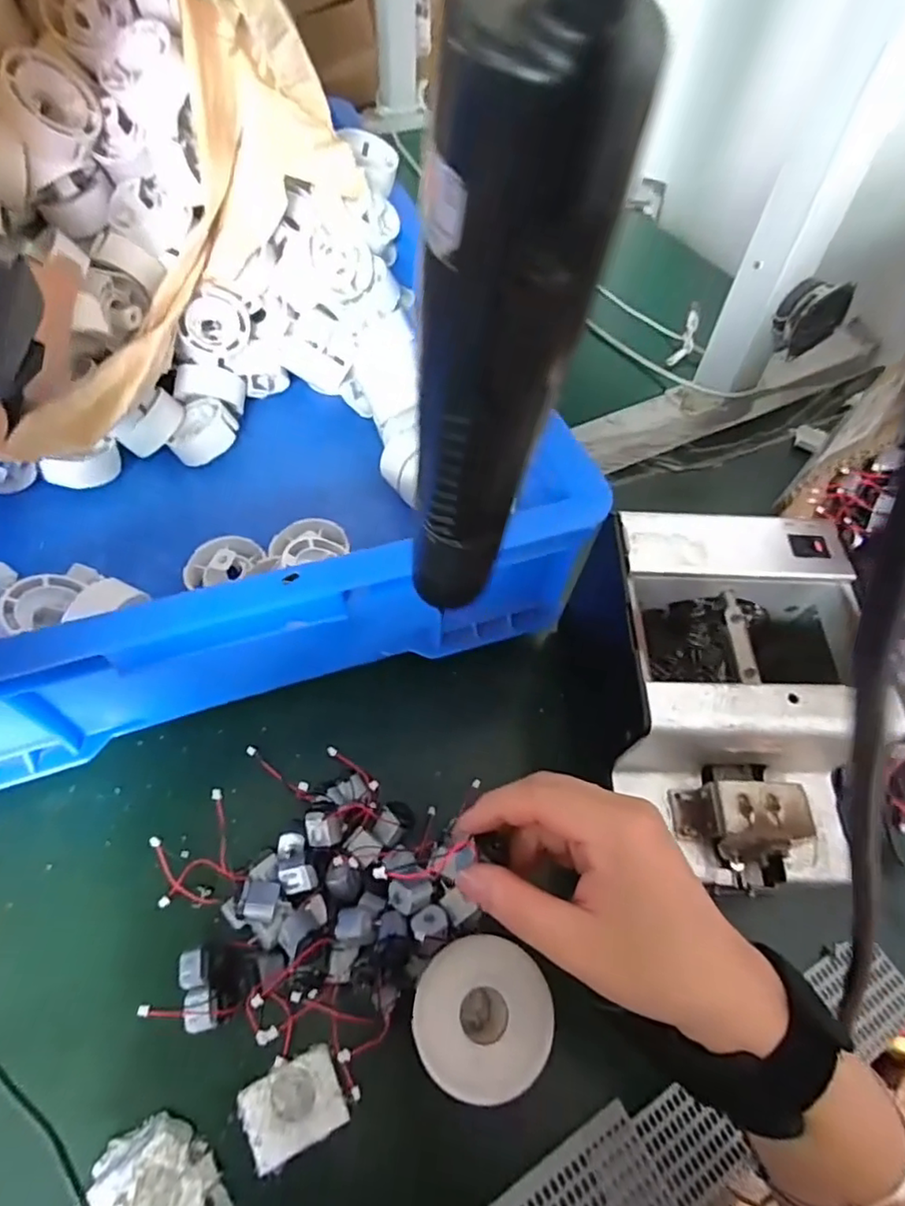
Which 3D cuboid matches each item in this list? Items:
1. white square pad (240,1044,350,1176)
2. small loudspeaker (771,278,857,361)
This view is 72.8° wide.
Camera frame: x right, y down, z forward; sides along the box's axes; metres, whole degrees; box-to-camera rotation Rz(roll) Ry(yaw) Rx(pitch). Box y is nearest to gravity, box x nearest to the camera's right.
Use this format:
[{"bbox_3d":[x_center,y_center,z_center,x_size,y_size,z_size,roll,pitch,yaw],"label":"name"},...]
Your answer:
[{"bbox_3d":[-0.079,0.250,0.305,0.048,0.004,0.035,-22,61,-16],"label":"white square pad"},{"bbox_3d":[0.284,-0.229,0.489,0.050,0.055,0.026,-17,60,-13],"label":"small loudspeaker"}]

